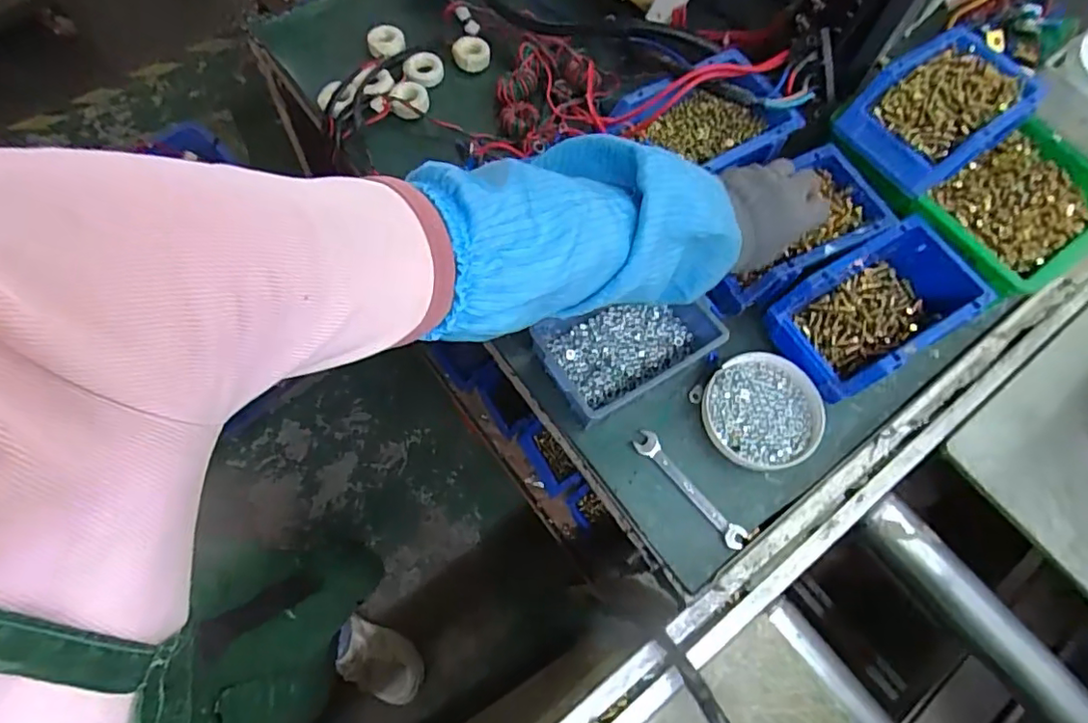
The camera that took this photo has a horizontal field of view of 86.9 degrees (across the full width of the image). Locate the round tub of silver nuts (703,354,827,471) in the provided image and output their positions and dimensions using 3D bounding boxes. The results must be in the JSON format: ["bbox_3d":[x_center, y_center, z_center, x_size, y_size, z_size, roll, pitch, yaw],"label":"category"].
[{"bbox_3d":[0.198,0.043,0.513,0.105,0.023,0.100,1,67,-2],"label":"round tub of silver nuts"}]

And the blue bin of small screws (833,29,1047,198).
[{"bbox_3d":[0.385,-0.246,0.560,0.171,0.059,0.116,-32,73,-15],"label":"blue bin of small screws"}]

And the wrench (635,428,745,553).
[{"bbox_3d":[0.124,0.108,0.490,0.020,0.006,0.120,-42,77,-7],"label":"wrench"}]

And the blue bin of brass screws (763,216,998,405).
[{"bbox_3d":[0.301,-0.046,0.528,0.182,0.066,0.106,-29,72,-14],"label":"blue bin of brass screws"}]

